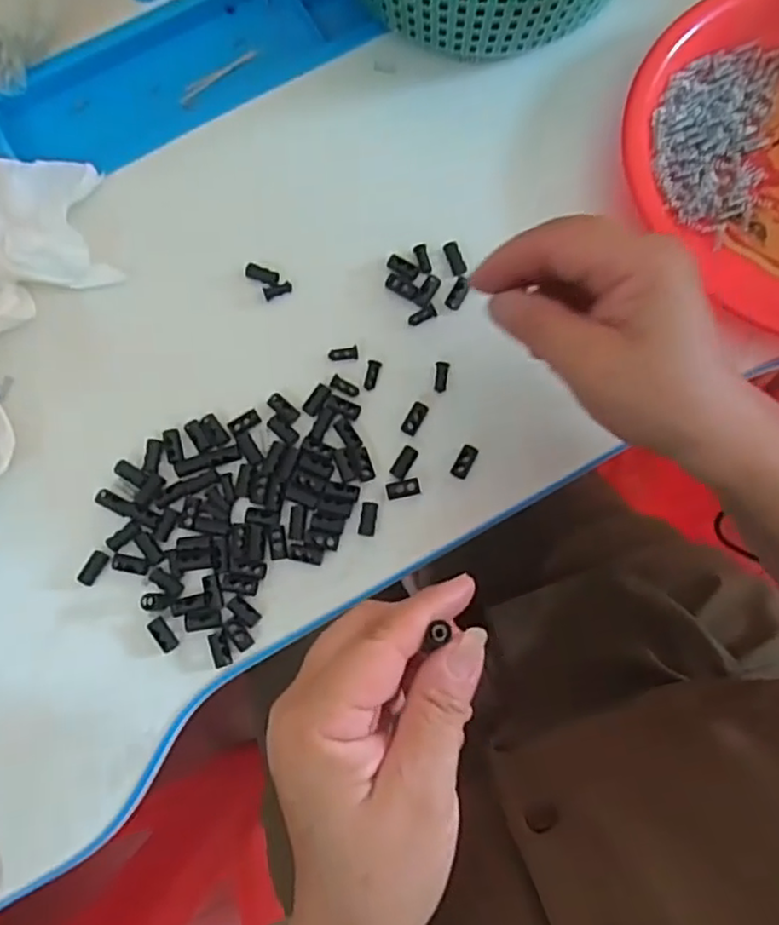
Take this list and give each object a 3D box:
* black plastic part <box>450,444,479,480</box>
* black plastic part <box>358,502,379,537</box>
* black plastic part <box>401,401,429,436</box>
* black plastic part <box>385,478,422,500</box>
[{"bbox_3d":[0.041,-0.001,0.366,0.009,0.004,0.019,26,79,7],"label":"black plastic part"},{"bbox_3d":[-0.011,0.030,0.361,0.009,0.004,0.018,8,78,3],"label":"black plastic part"},{"bbox_3d":[0.014,-0.025,0.372,0.009,0.004,0.019,28,79,7],"label":"black plastic part"},{"bbox_3d":[0.007,0.014,0.364,0.018,0.004,0.009,-10,77,-1],"label":"black plastic part"}]

